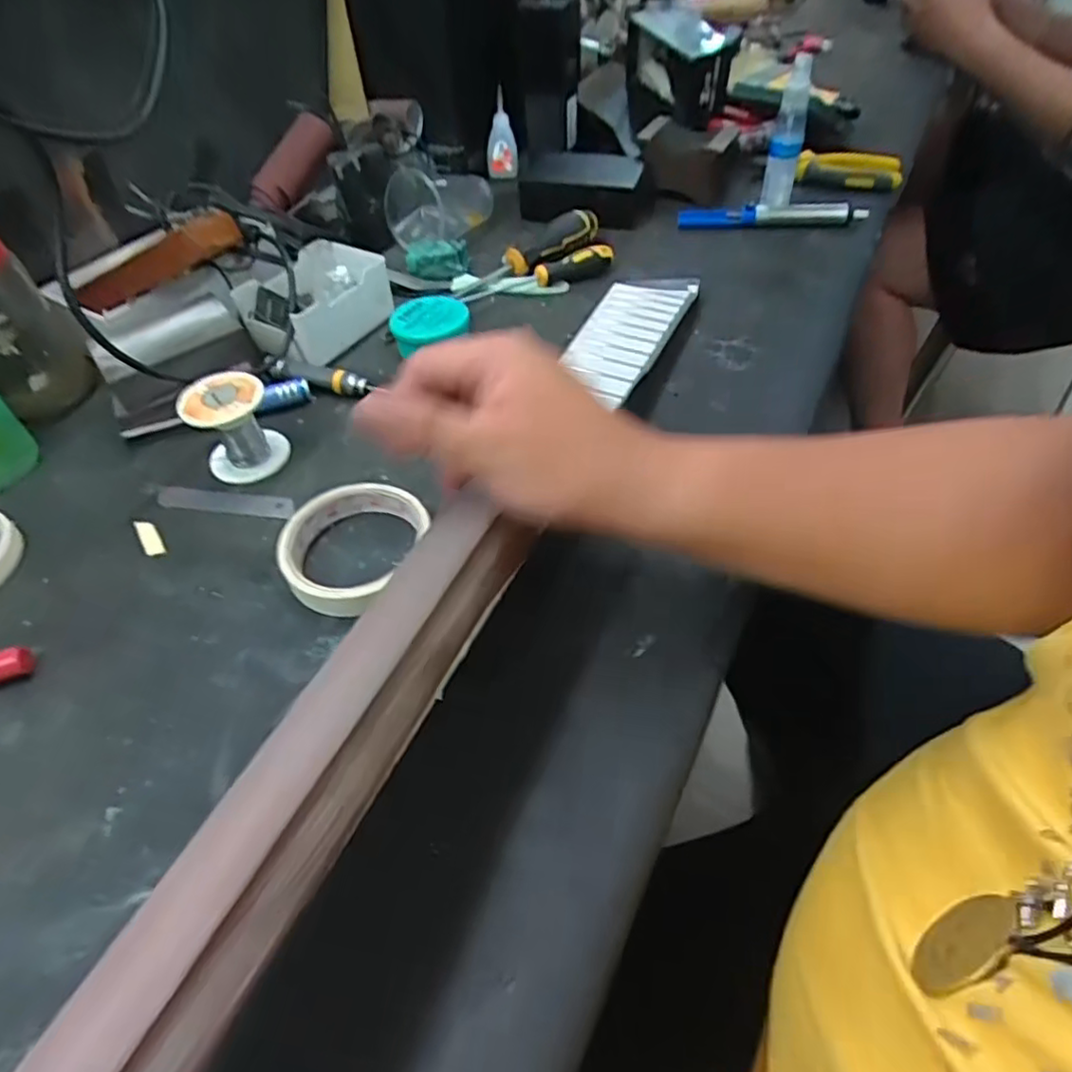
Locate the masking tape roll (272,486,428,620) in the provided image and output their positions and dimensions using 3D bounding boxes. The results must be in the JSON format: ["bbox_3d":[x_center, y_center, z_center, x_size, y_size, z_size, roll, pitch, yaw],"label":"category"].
[{"bbox_3d":[-0.114,0.006,0.405,0.081,0.023,0.086,-2,49,2],"label":"masking tape roll"}]

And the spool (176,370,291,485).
[{"bbox_3d":[-0.206,-0.074,0.456,0.053,0.057,0.051,-2,49,2],"label":"spool"}]

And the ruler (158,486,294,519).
[{"bbox_3d":[-0.211,-0.024,0.450,0.100,0.005,0.018,6,57,8],"label":"ruler"}]

